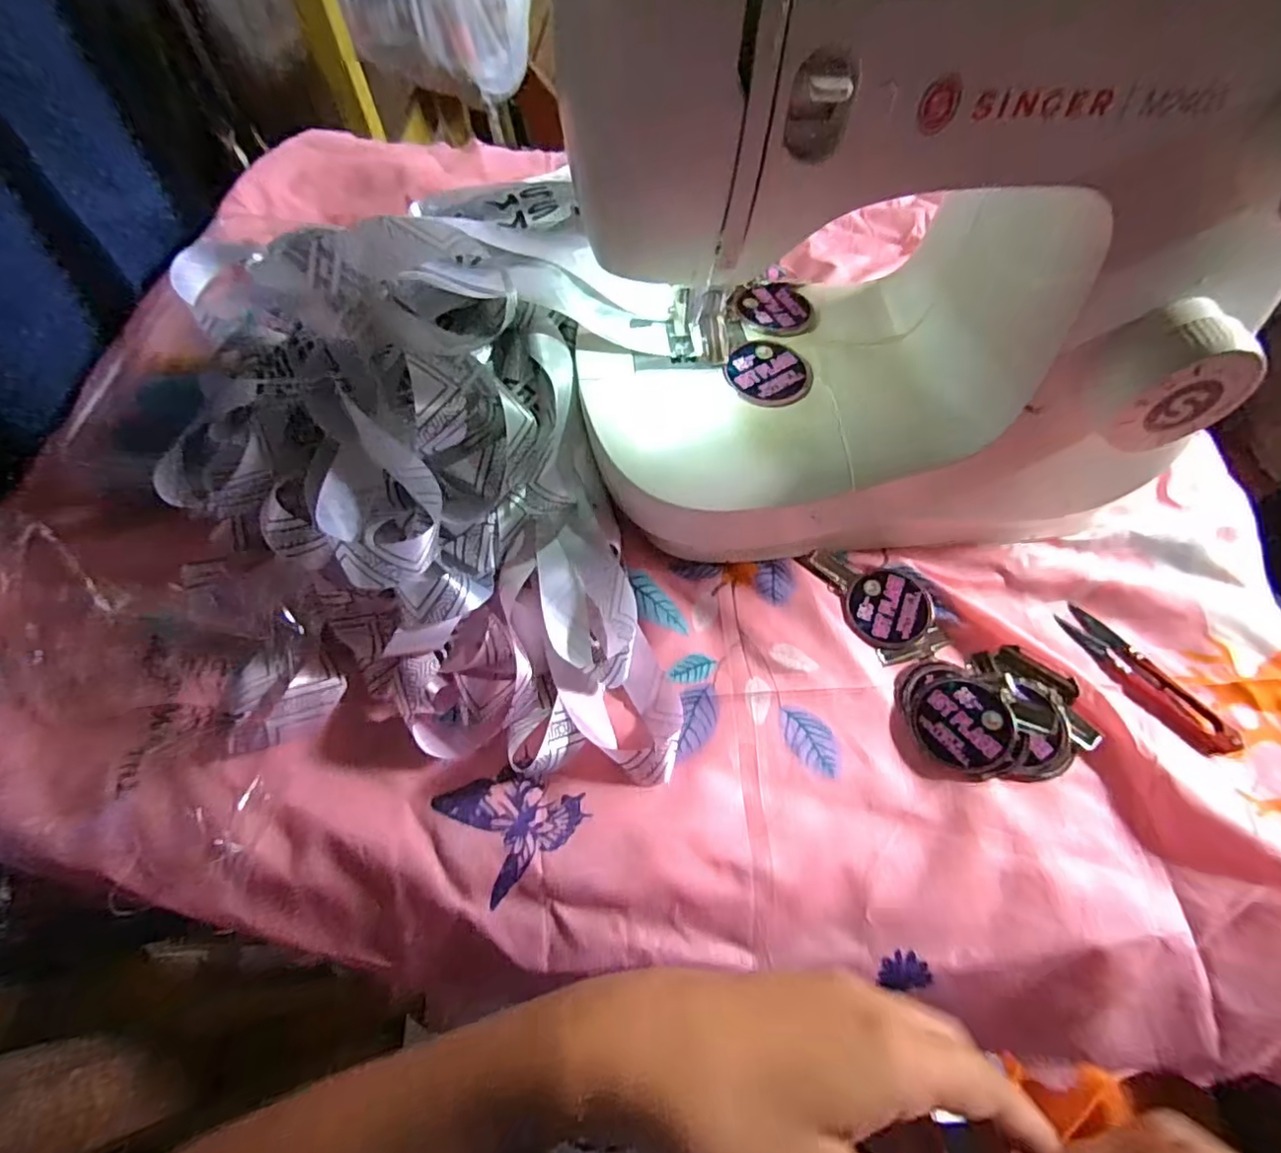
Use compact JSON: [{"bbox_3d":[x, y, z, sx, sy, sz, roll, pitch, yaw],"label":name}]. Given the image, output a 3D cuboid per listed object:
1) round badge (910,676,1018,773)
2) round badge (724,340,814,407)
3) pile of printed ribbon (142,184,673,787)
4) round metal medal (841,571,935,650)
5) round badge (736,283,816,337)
[{"bbox_3d":[0.174,0.079,0.329,0.049,0.004,0.048,-7,64,15],"label":"round badge"},{"bbox_3d":[0.074,-0.121,0.358,0.048,0.004,0.050,0,63,0],"label":"round badge"},{"bbox_3d":[-0.121,-0.069,0.334,0.270,0.124,0.338,-1,63,0],"label":"pile of printed ribbon"},{"bbox_3d":[0.150,0.019,0.370,0.049,0.004,0.049,0,63,0],"label":"round metal medal"},{"bbox_3d":[0.086,-0.171,0.388,0.048,0.008,0.050,0,63,0],"label":"round badge"}]

